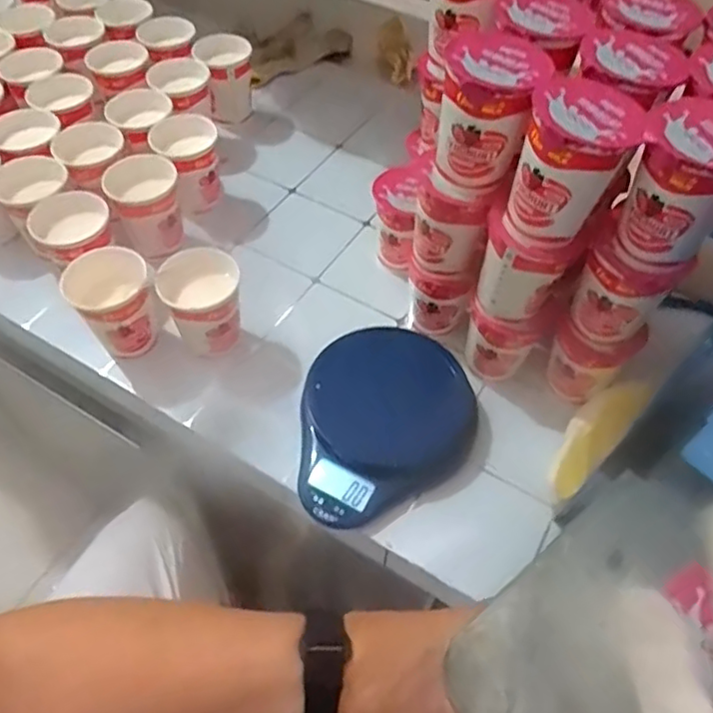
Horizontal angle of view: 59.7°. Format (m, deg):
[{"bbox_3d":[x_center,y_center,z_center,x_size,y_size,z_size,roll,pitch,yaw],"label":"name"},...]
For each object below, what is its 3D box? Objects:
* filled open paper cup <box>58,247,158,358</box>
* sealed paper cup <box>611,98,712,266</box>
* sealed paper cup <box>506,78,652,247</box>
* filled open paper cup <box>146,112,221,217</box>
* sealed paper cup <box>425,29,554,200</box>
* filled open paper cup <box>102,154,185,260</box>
[{"bbox_3d":[-0.211,-0.046,0.546,0.064,0.076,0.069,1,55,-1],"label":"filled open paper cup"},{"bbox_3d":[0.202,-0.104,0.388,0.064,0.084,0.070,1,55,-1],"label":"sealed paper cup"},{"bbox_3d":[0.137,-0.121,0.399,0.062,0.085,0.066,23,57,14],"label":"sealed paper cup"},{"bbox_3d":[-0.177,-0.202,0.658,0.060,0.080,0.066,1,55,-1],"label":"filled open paper cup"},{"bbox_3d":[0.088,-0.166,0.430,0.063,0.102,0.068,1,55,-1],"label":"sealed paper cup"},{"bbox_3d":[-0.204,-0.144,0.616,0.065,0.087,0.067,-27,60,-19],"label":"filled open paper cup"}]

